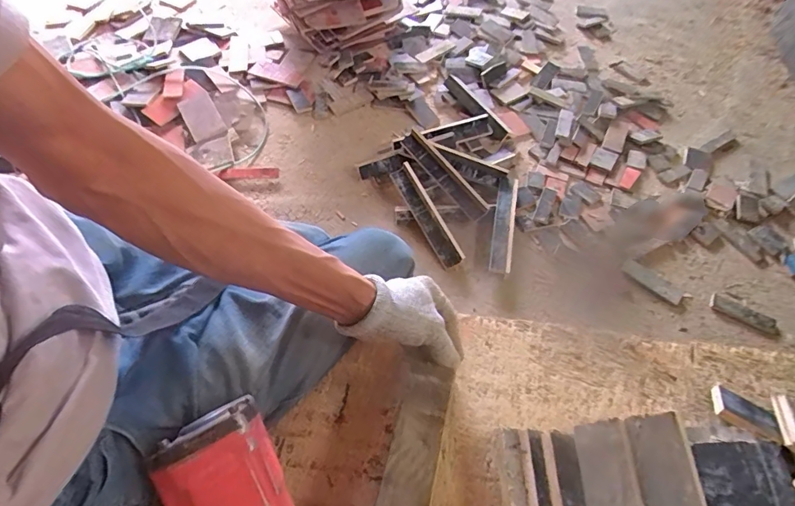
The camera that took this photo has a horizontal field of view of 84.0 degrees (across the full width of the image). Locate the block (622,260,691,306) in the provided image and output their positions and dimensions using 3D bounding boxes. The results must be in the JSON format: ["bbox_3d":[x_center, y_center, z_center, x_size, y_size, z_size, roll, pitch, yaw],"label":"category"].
[{"bbox_3d":[0.782,0.086,1.347,0.193,0.017,0.060,37,63,20],"label":"block"}]

